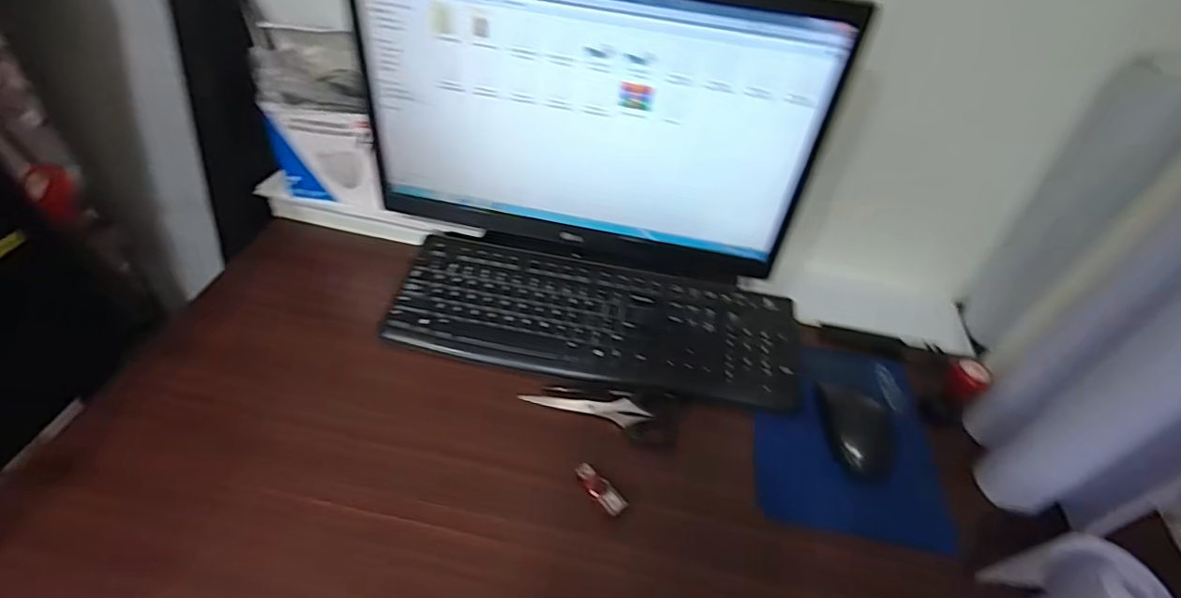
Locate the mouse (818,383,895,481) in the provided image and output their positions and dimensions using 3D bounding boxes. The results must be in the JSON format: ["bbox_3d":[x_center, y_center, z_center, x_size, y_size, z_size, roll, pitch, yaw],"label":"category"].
[{"bbox_3d":[0.260,0.124,0.540,0.060,0.031,0.101,2,45,-6],"label":"mouse"}]

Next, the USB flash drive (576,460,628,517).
[{"bbox_3d":[0.008,0.165,0.482,0.018,0.007,0.056,-29,56,-31],"label":"USB flash drive"}]

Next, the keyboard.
[{"bbox_3d":[0.007,0.023,0.607,0.425,0.034,0.150,11,45,3],"label":"keyboard"}]

